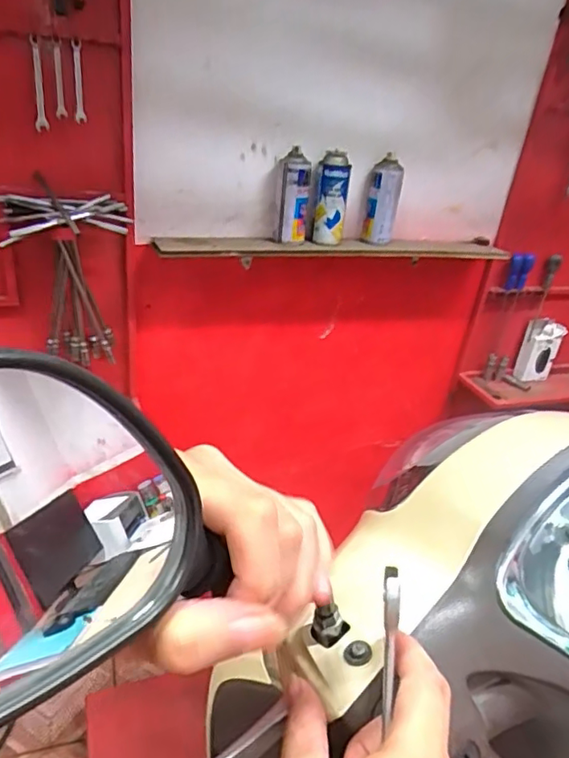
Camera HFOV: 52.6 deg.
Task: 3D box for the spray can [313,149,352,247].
[{"bbox_3d":[0.088,-0.333,1.078,0.057,0.162,0.065,9,28,5],"label":"spray can"}]

